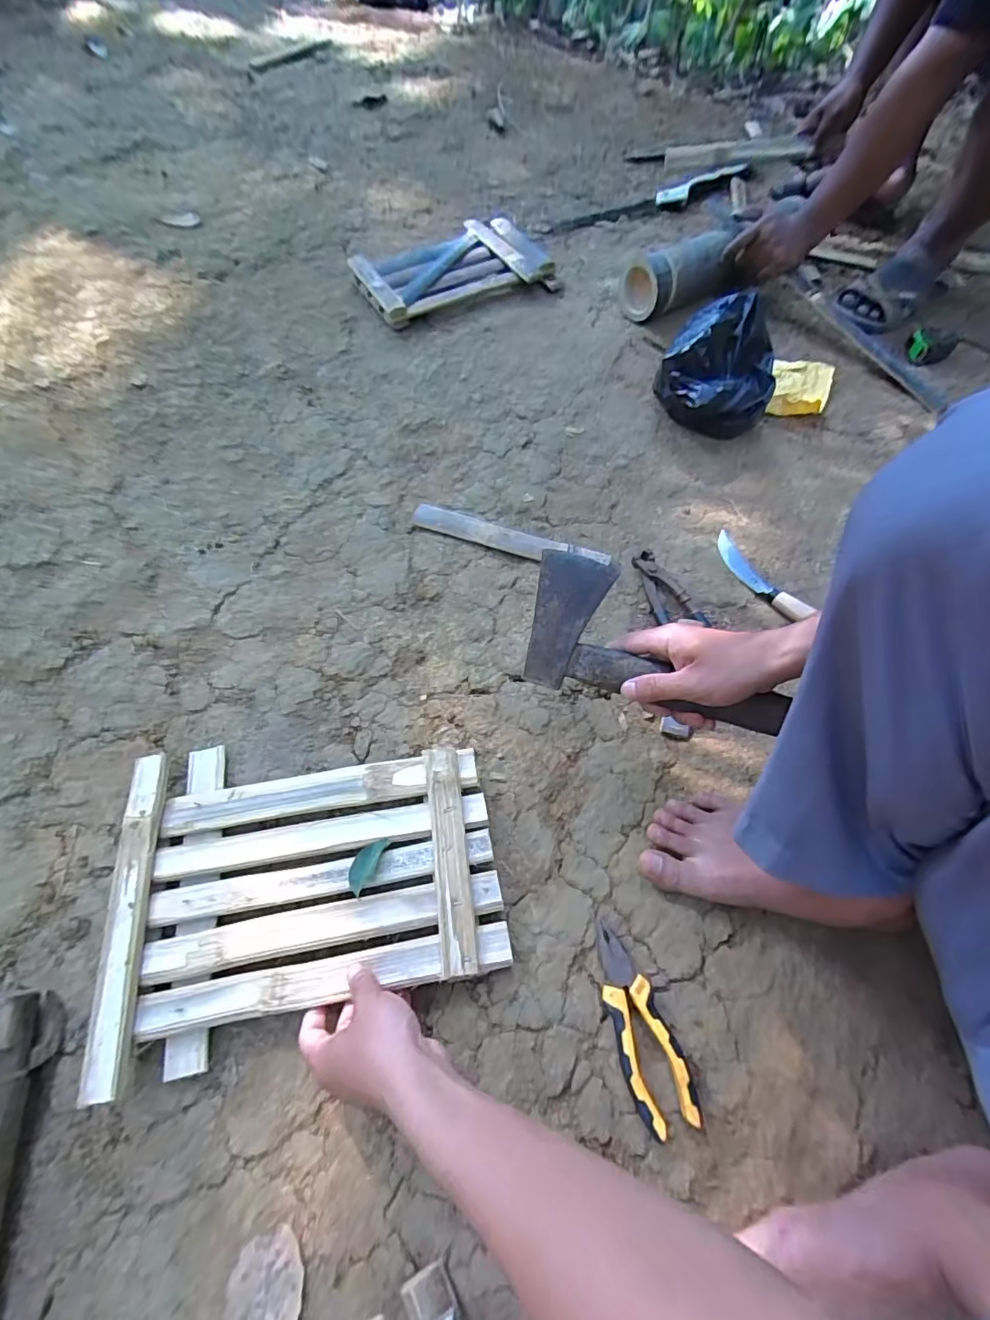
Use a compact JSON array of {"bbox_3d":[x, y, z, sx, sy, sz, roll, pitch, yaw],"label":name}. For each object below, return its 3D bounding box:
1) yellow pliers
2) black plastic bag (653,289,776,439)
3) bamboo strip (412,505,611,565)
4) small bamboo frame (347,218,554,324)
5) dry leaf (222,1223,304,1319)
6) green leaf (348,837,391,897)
[{"bbox_3d":[0.121,0.306,0.436,0.048,0.030,0.143,-16,63,-6],"label":"yellow pliers"},{"bbox_3d":[0.330,-0.422,0.763,0.159,0.141,0.176,19,65,12],"label":"black plastic bag"},{"bbox_3d":[0.019,-0.166,0.701,0.270,0.012,0.040,16,65,10],"label":"bamboo strip"},{"bbox_3d":[-0.080,-0.756,0.995,0.355,0.035,0.239,-24,65,-10],"label":"small bamboo frame"},{"bbox_3d":[-0.171,0.474,0.381,0.054,0.006,0.077,0,63,2],"label":"dry leaf"},{"bbox_3d":[-0.122,0.192,0.488,0.024,0.007,0.053,19,65,12],"label":"green leaf"}]

